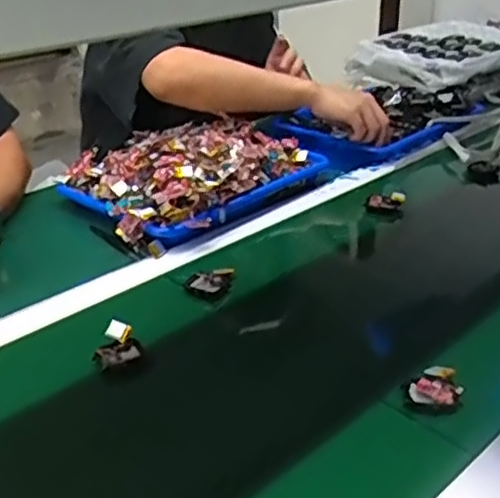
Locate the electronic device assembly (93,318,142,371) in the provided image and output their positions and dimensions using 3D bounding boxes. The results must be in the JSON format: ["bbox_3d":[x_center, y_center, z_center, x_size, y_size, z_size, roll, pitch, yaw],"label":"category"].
[{"bbox_3d":[-0.126,0.090,0.658,0.044,0.022,0.048,-7,27,-11],"label":"electronic device assembly"}]

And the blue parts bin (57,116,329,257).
[{"bbox_3d":[-0.079,-0.106,0.970,0.233,0.090,0.324,22,35,39],"label":"blue parts bin"}]

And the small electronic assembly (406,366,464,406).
[{"bbox_3d":[0.164,0.121,0.613,0.045,0.014,0.045,-2,27,1],"label":"small electronic assembly"}]

